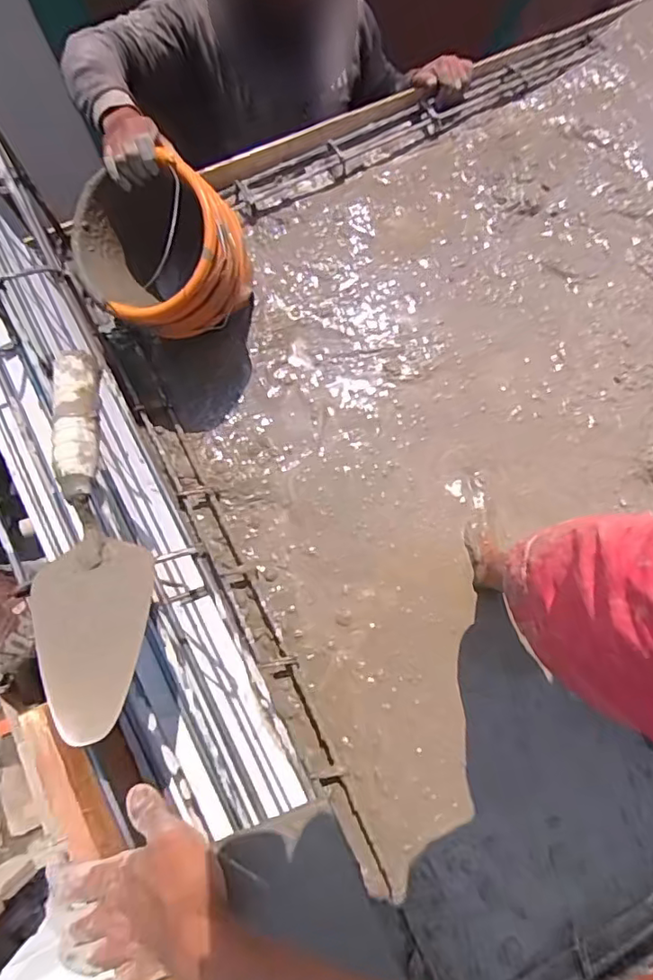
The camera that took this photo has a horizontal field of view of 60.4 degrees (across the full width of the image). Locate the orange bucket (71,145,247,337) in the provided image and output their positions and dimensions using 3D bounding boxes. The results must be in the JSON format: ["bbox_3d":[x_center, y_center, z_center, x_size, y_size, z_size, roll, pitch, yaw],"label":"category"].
[{"bbox_3d":[-0.252,-0.394,0.918,0.229,0.207,0.246,1,92,29],"label":"orange bucket"}]

